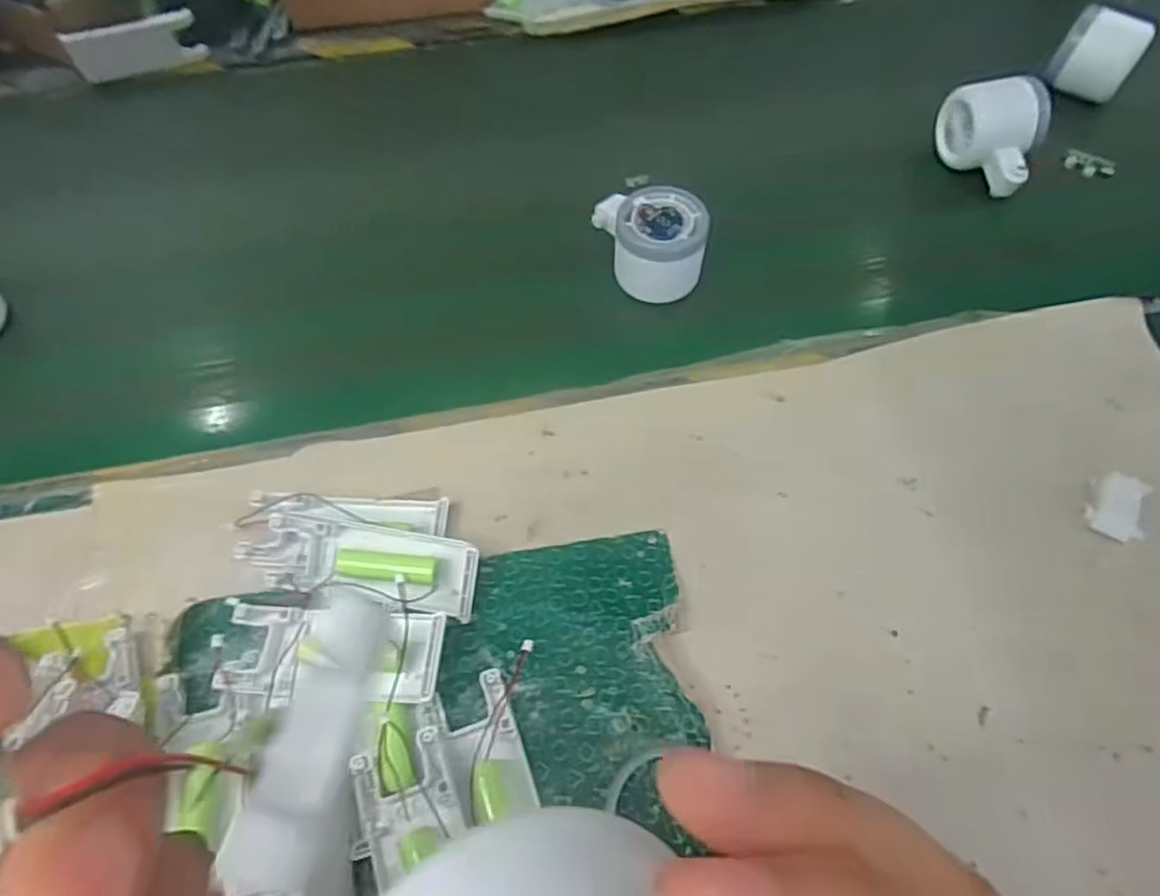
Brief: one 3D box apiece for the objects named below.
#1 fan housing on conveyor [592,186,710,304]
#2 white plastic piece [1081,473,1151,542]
[{"bbox_3d":[0.046,-0.134,0.462,0.069,0.054,0.051,-4,59,-2],"label":"fan housing on conveyor"},{"bbox_3d":[0.289,0.032,0.371,0.027,0.019,0.032,26,62,15],"label":"white plastic piece"}]

